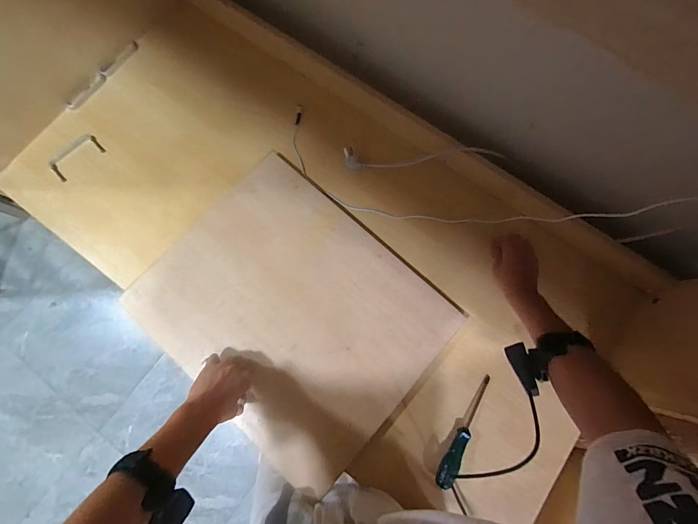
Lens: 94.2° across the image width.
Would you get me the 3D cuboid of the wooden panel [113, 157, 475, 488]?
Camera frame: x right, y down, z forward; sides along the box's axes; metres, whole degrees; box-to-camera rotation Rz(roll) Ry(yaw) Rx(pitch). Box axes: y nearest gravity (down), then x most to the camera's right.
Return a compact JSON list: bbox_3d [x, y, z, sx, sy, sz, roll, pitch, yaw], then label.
[{"bbox_3d":[-0.100,0.084,0.590,0.487,0.019,0.404,43,80,8],"label":"wooden panel"}]

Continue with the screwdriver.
[{"bbox_3d":[0.201,0.283,0.538,0.030,0.027,0.189,33,78,6],"label":"screwdriver"}]

